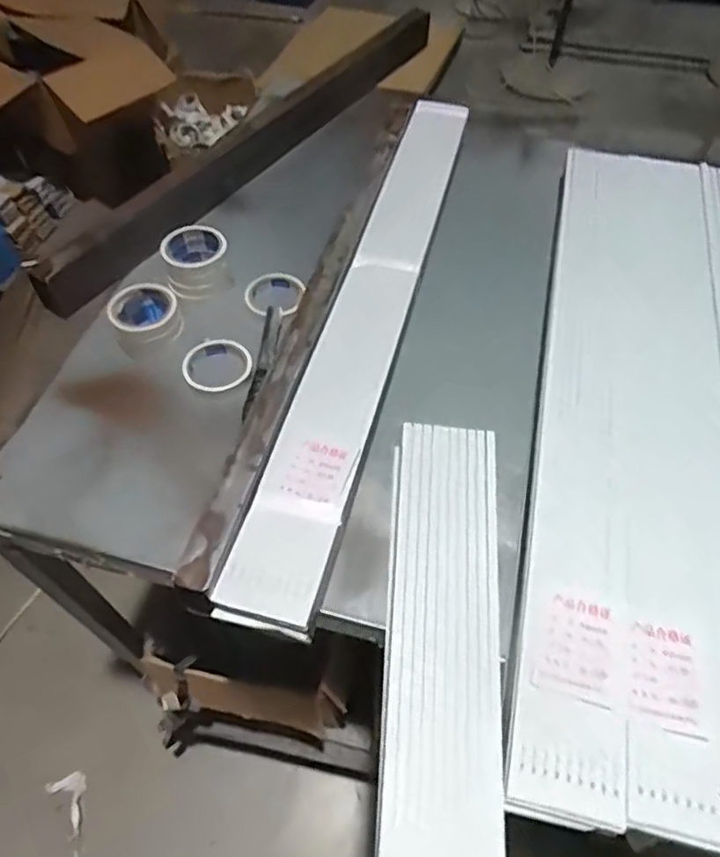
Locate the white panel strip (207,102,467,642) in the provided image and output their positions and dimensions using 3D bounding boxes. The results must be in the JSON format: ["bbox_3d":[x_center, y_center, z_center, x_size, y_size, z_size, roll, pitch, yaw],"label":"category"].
[{"bbox_3d":[0.021,-0.191,0.867,0.106,0.030,0.968,15,56,5],"label":"white panel strip"}]

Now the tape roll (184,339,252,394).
[{"bbox_3d":[-0.197,-0.087,0.837,0.093,0.020,0.083,-28,60,-21],"label":"tape roll"}]

